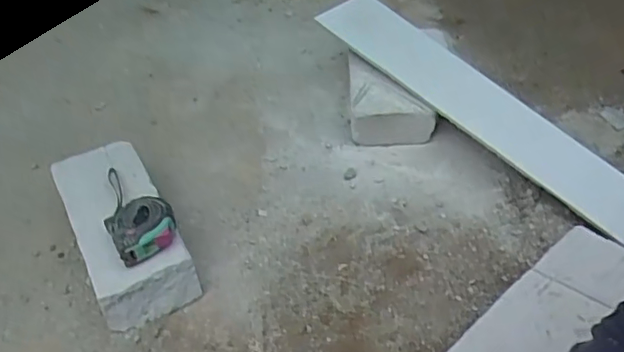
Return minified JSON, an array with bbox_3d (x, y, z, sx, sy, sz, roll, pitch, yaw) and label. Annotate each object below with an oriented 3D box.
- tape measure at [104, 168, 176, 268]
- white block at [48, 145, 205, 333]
[{"bbox_3d":[-0.220,0.031,0.713,0.070,0.039,0.176,-25,48,-21],"label":"tape measure"},{"bbox_3d":[-0.240,0.063,0.754,0.107,0.089,0.252,-22,47,-19],"label":"white block"}]

